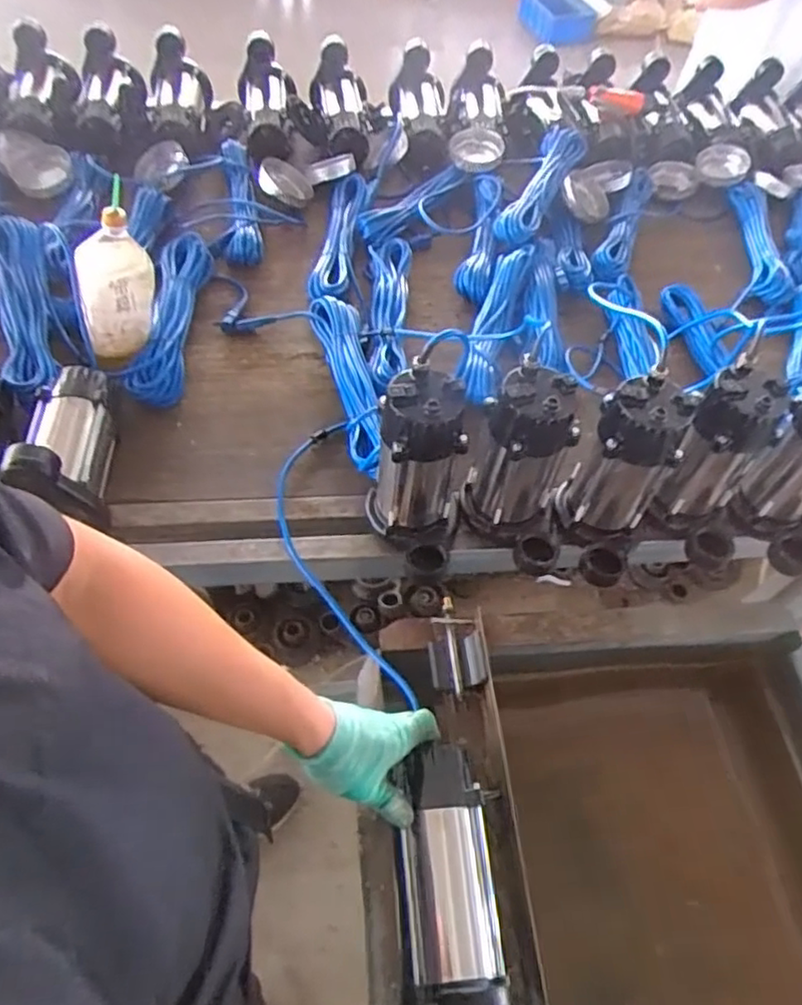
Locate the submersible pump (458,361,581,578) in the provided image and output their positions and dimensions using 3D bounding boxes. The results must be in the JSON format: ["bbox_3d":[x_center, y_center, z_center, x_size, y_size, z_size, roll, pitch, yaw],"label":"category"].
[{"bbox_3d":[0.146,-0.032,0.802,0.124,0.241,0.130,15,55,4],"label":"submersible pump"}]

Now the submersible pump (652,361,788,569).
[{"bbox_3d":[0.398,-0.037,0.826,0.133,0.226,0.116,27,57,12],"label":"submersible pump"}]

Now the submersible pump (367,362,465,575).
[{"bbox_3d":[0.020,-0.026,0.790,0.118,0.245,0.135,8,55,0],"label":"submersible pump"}]

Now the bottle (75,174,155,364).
[{"bbox_3d":[-0.407,-0.308,0.937,0.091,0.223,0.066,13,26,7],"label":"bottle"}]

